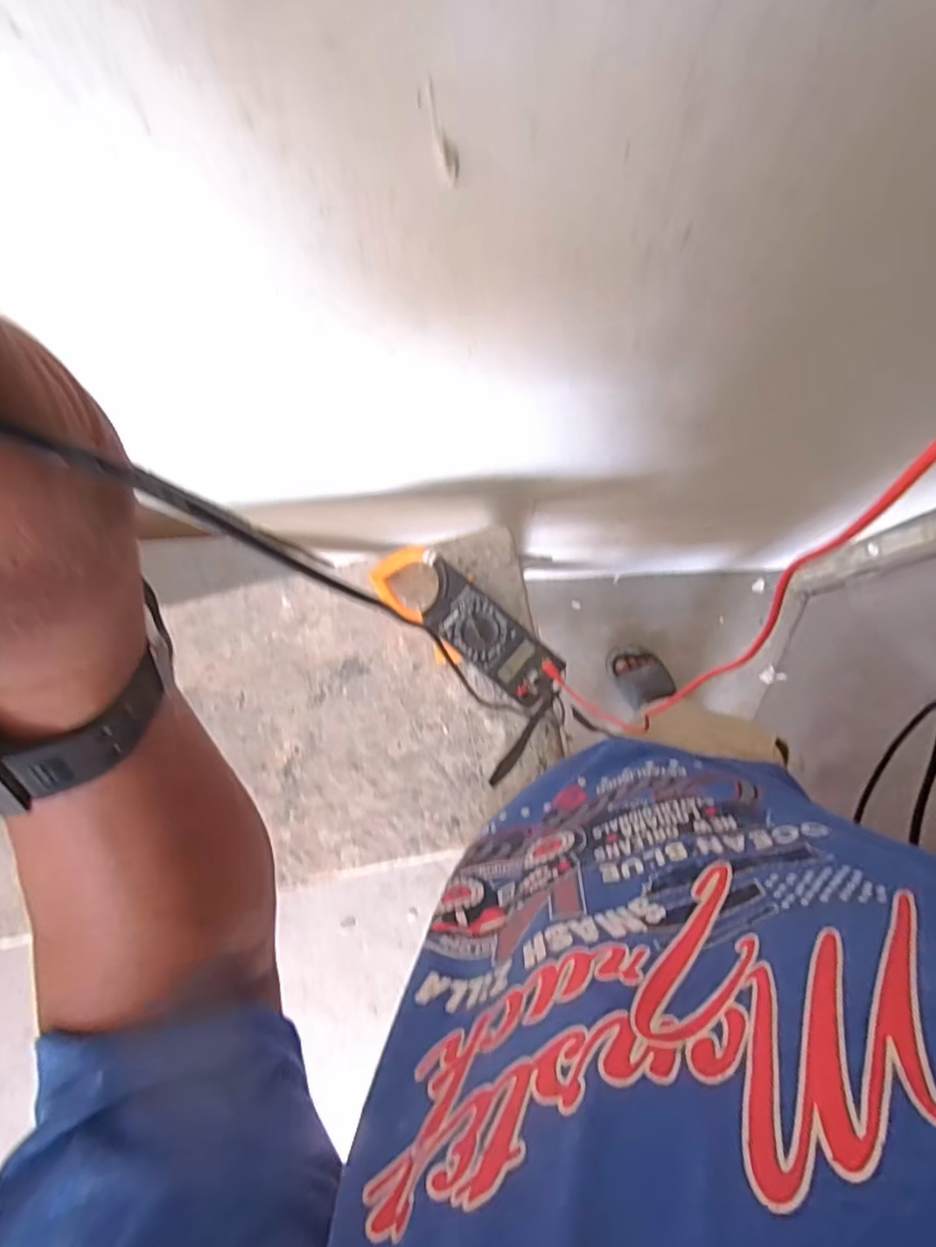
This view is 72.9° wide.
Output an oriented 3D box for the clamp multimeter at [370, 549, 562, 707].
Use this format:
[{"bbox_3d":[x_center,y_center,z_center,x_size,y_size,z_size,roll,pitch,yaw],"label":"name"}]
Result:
[{"bbox_3d":[-0.004,0.003,0.689,0.230,0.042,0.081,40,92,8],"label":"clamp multimeter"}]

